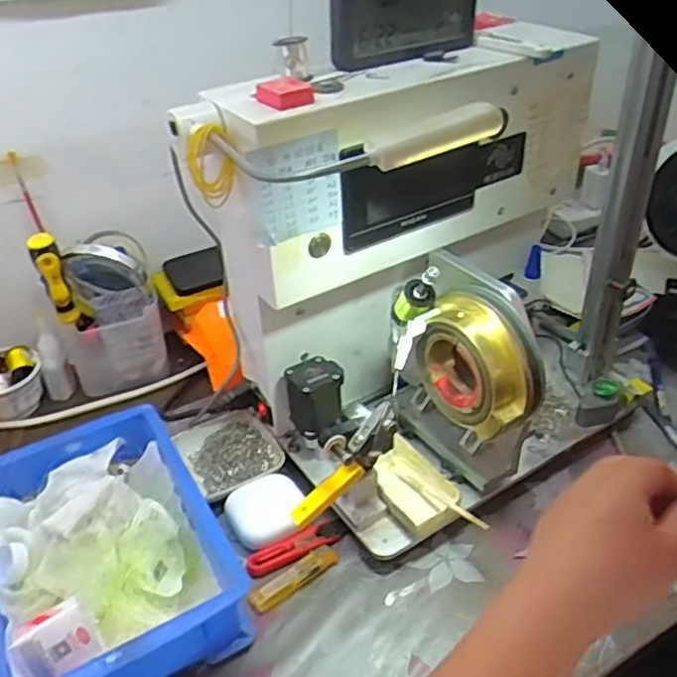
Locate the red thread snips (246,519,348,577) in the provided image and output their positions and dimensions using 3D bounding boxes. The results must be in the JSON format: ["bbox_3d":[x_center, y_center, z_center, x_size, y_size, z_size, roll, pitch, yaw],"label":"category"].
[{"bbox_3d":[-0.036,0.177,0.582,0.089,0.008,0.024,-19,39,-21],"label":"red thread snips"}]

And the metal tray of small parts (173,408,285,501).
[{"bbox_3d":[-0.105,0.110,0.662,0.079,0.031,0.097,-21,40,-24],"label":"metal tray of small parts"}]

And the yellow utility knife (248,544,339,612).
[{"bbox_3d":[-0.036,0.195,0.558,0.079,0.009,0.020,-24,41,-27],"label":"yellow utility knife"}]

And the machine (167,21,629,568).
[{"bbox_3d":[0.091,-0.047,0.594,0.340,0.351,0.245,-27,43,-30],"label":"machine"}]

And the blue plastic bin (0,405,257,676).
[{"bbox_3d":[-0.192,0.174,0.547,0.183,0.072,0.241,-21,40,-24],"label":"blue plastic bin"}]

